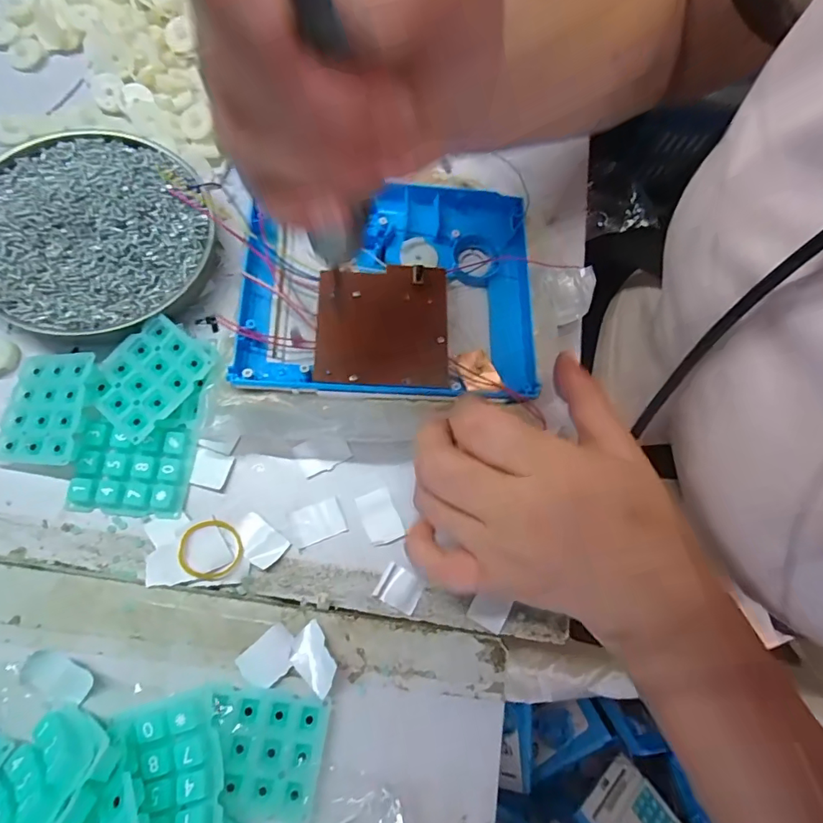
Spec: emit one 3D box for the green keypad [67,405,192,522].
[{"bbox_3d":[-0.149,0.029,0.257,0.056,0.012,0.051,7,77,-8],"label":"green keypad"}]

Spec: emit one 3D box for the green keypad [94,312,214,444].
[{"bbox_3d":[-0.143,-0.020,0.262,0.050,0.010,0.058,42,71,5],"label":"green keypad"}]

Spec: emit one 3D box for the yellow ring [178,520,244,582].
[{"bbox_3d":[-0.105,0.072,0.253,0.031,0.004,0.031,13,54,-18],"label":"yellow ring"}]

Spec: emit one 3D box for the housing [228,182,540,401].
[{"bbox_3d":[-0.011,-0.073,0.279,0.162,0.036,0.133,1,75,-1],"label":"housing"}]

